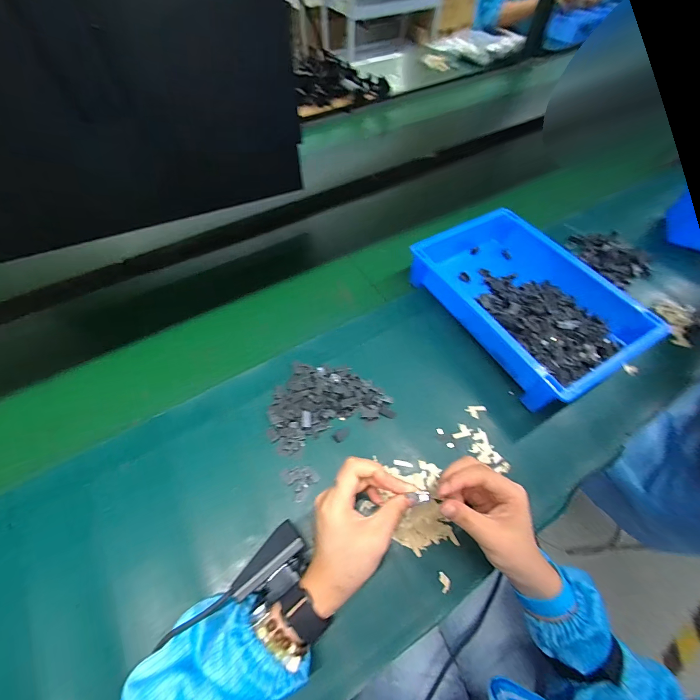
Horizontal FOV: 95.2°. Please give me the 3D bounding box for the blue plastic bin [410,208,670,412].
[{"bbox_3d":[0.269,-0.083,0.502,0.221,0.069,0.308,-27,61,-18],"label":"blue plastic bin"}]

